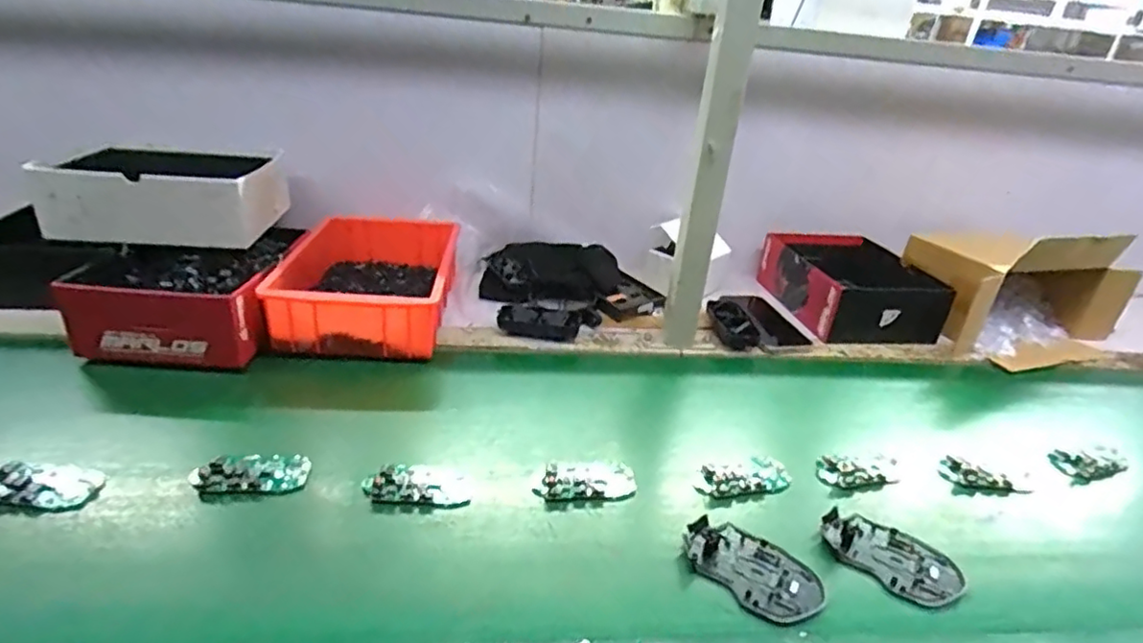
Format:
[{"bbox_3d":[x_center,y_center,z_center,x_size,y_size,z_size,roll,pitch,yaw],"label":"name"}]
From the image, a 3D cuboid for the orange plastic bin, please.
[{"bbox_3d":[-0.271,-0.061,0.838,0.204,0.086,0.291,3,30,-6],"label":"orange plastic bin"}]

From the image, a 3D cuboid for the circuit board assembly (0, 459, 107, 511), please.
[{"bbox_3d":[-0.454,0.139,0.519,0.092,0.018,0.039,5,30,-3],"label":"circuit board assembly"}]

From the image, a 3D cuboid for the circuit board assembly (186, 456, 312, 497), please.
[{"bbox_3d":[-0.291,0.138,0.556,0.094,0.017,0.040,-1,31,-12],"label":"circuit board assembly"}]

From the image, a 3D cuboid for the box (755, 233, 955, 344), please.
[{"bbox_3d":[0.446,-0.056,0.968,0.213,0.094,0.249,1,30,-9],"label":"box"}]

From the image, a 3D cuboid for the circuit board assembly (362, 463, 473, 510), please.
[{"bbox_3d":[-0.141,0.153,0.565,0.095,0.009,0.040,6,30,-1],"label":"circuit board assembly"}]

